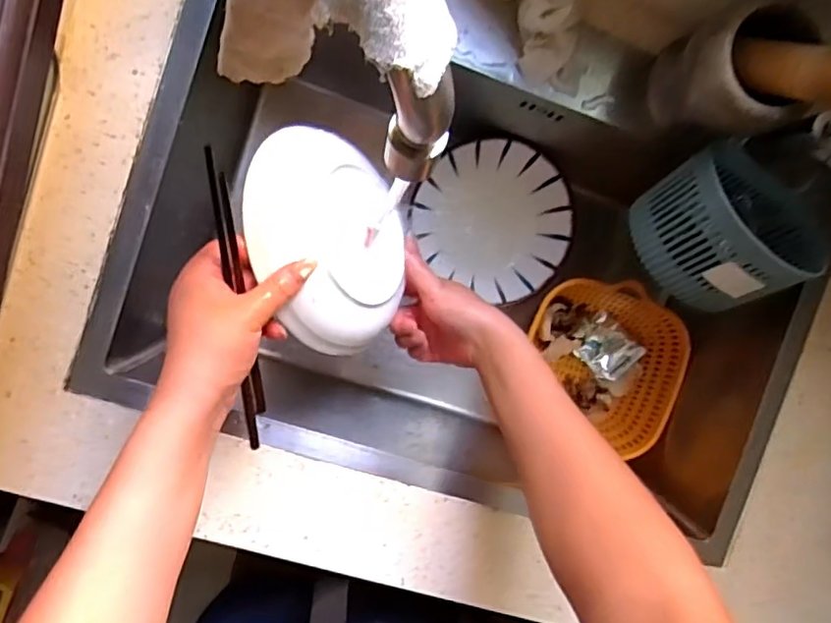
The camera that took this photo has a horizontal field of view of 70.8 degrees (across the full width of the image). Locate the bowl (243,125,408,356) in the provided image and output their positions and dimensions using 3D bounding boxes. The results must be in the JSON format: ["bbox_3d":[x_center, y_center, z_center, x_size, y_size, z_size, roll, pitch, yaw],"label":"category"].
[{"bbox_3d":[-0.073,-0.055,0.486,0.158,0.060,0.168,16,73,-44],"label":"bowl"}]

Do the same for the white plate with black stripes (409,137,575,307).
[{"bbox_3d":[0.094,-0.111,0.690,0.181,0.036,0.168,-1,95,-7],"label":"white plate with black stripes"}]

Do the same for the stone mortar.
[{"bbox_3d":[0.262,-0.192,0.486,0.088,0.110,0.096,-13,97,-6],"label":"stone mortar"}]

